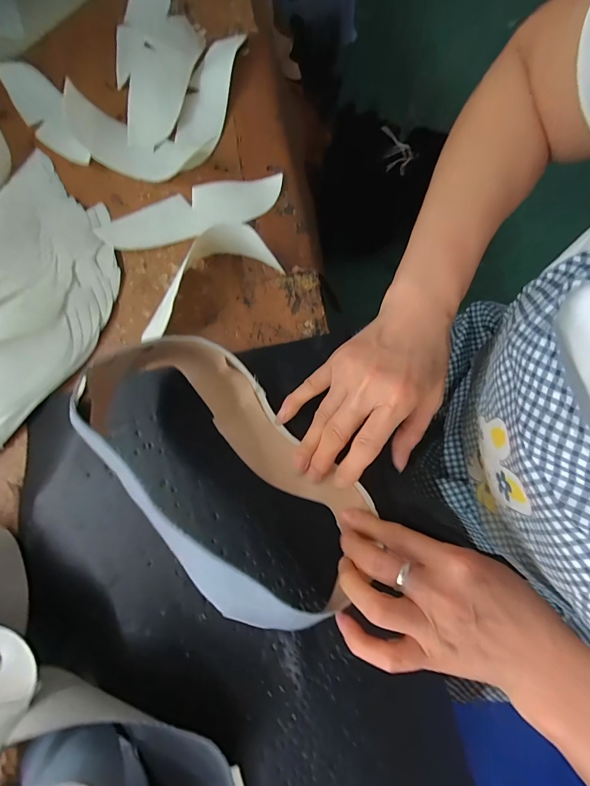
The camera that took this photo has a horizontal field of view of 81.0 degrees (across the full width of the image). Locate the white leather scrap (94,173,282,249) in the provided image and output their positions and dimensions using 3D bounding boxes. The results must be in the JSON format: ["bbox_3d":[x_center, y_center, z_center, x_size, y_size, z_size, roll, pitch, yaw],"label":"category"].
[{"bbox_3d":[-0.114,-0.202,0.376,0.198,0.017,0.049,-16,77,-5],"label":"white leather scrap"}]

